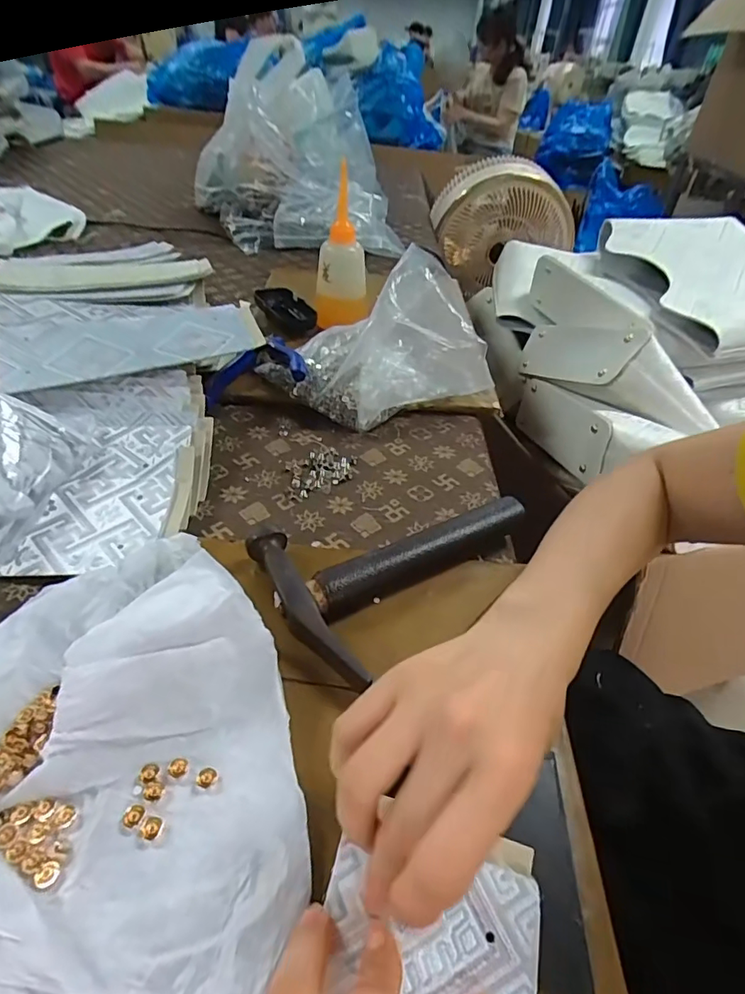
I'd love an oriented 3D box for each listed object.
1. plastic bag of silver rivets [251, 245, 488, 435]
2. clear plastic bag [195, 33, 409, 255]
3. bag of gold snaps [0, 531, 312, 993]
[{"bbox_3d":[0.012,-0.165,0.543,0.217,0.132,0.160,-19,47,-25],"label":"plastic bag of silver rivets"},{"bbox_3d":[-0.140,-0.586,0.885,0.304,0.272,0.360,-7,43,-15],"label":"clear plastic bag"},{"bbox_3d":[-0.122,0.116,0.259,0.224,0.058,0.221,19,43,16],"label":"bag of gold snaps"}]

